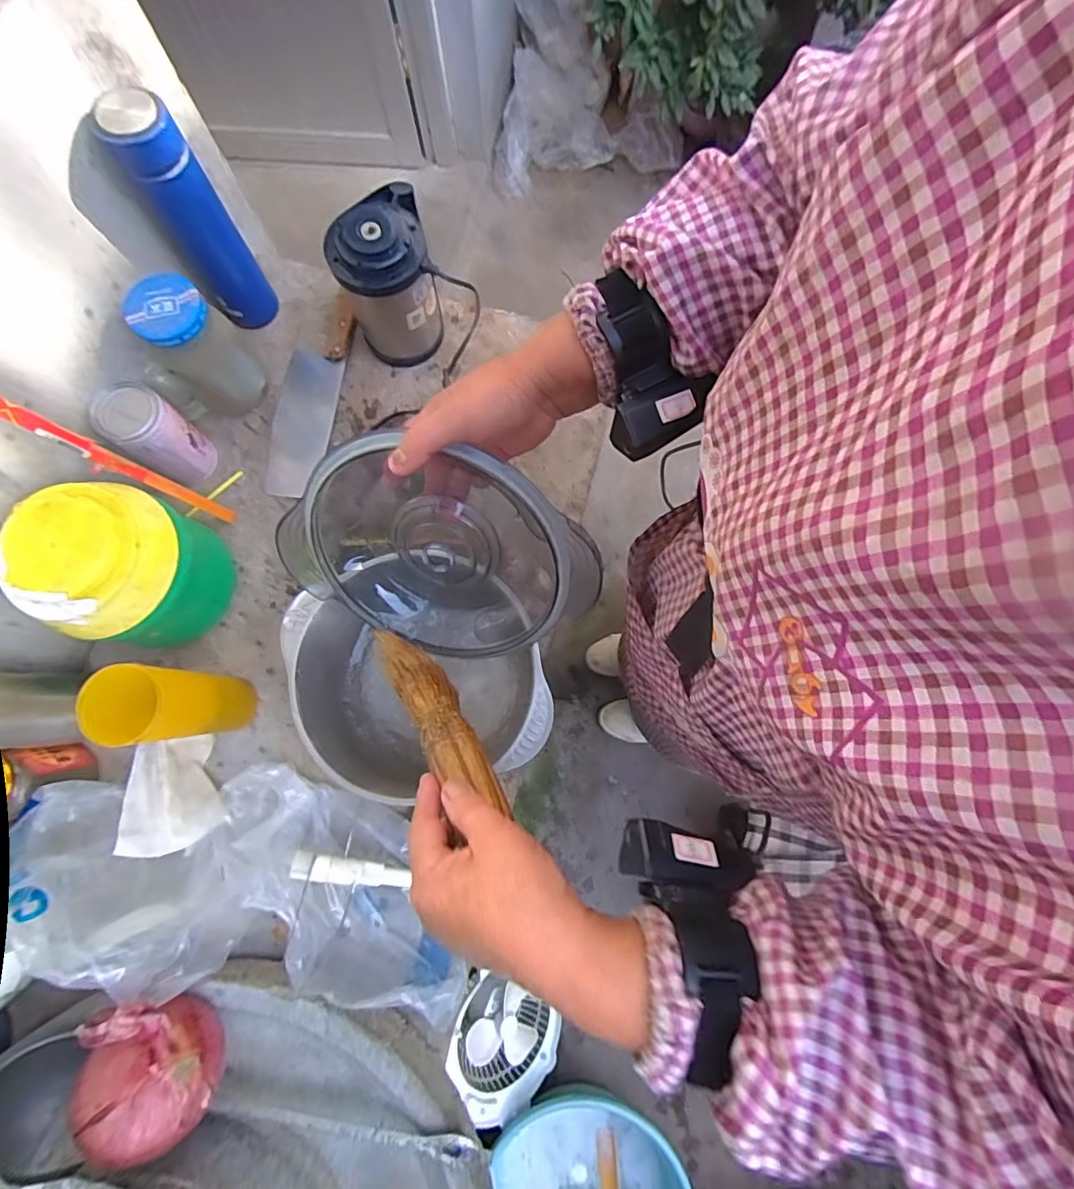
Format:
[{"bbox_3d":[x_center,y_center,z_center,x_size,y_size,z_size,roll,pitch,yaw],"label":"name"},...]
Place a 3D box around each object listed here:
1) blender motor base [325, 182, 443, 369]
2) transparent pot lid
[{"bbox_3d":[-0.171,-0.367,0.613,0.101,0.152,0.125,-12,77,-2],"label":"blender motor base"},{"bbox_3d":[-0.081,-0.036,0.433,0.228,0.205,0.058,28,43,-17],"label":"transparent pot lid"}]

